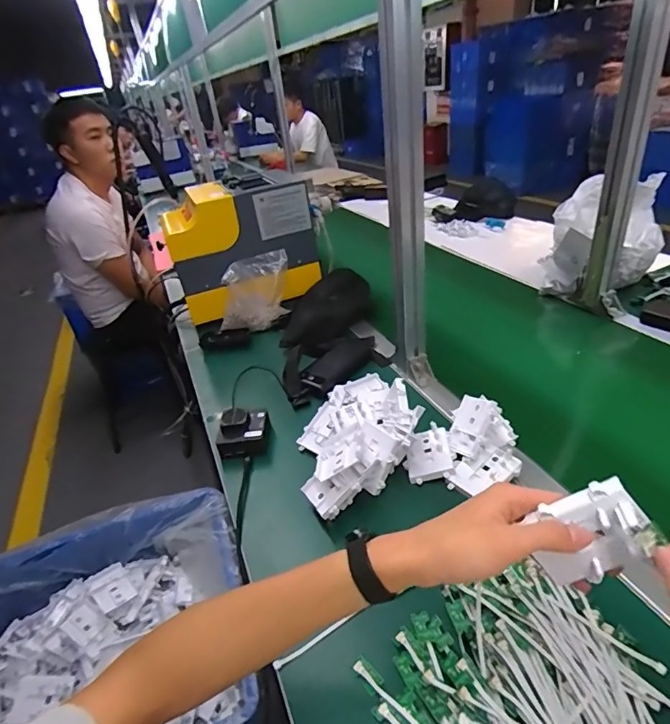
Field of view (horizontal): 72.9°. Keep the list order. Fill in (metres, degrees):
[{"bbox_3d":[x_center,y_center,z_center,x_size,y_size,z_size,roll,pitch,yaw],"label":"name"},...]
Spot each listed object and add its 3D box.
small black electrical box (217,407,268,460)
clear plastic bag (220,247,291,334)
[{"bbox_3d":[-0.141,0.108,0.706,0.076,0.046,0.072,-8,32,0],"label":"small black electrical box"},{"bbox_3d":[-0.181,-0.160,1.032,0.153,0.163,0.059,-7,19,-13],"label":"clear plastic bag"}]

